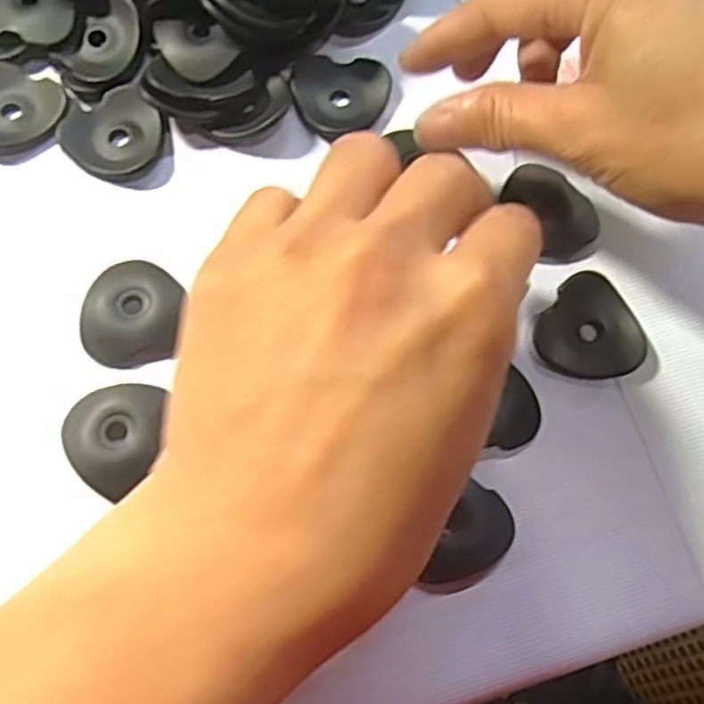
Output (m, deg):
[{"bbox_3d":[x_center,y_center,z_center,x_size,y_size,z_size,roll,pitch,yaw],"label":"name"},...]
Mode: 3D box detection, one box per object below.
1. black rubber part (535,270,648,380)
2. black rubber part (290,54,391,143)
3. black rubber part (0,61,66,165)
[{"bbox_3d":[0.078,-0.009,0.228,0.034,0.007,0.034,1,73,-3],"label":"black rubber part"},{"bbox_3d":[-0.004,-0.093,0.254,0.035,0.005,0.031,1,73,-3],"label":"black rubber part"},{"bbox_3d":[-0.123,-0.086,0.249,0.035,0.005,0.035,1,73,-3],"label":"black rubber part"}]

